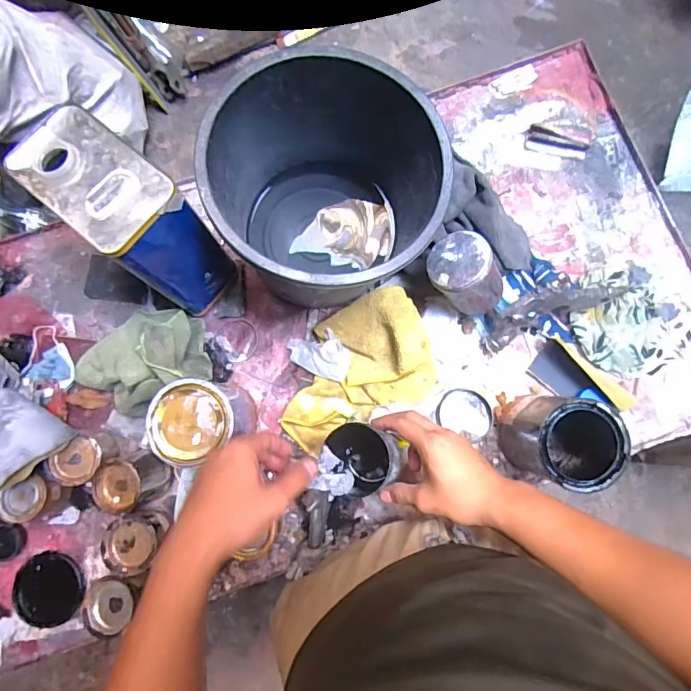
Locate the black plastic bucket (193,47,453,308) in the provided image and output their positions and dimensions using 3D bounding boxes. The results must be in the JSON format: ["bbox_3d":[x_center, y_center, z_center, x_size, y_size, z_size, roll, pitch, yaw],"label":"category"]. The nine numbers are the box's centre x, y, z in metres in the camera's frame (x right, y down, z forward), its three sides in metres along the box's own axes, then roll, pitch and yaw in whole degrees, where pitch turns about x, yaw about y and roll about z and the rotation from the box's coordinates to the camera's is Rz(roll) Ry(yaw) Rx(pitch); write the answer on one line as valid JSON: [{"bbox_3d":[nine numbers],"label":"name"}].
[{"bbox_3d":[-0.012,-0.180,0.589,0.259,0.247,0.256,-1,83,5],"label":"black plastic bucket"}]

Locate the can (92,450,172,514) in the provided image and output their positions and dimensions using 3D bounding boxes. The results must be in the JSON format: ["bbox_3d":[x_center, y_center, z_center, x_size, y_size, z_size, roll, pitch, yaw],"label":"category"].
[{"bbox_3d":[-0.293,0.187,0.633,0.078,0.069,0.068,-26,81,1],"label":"can"}]

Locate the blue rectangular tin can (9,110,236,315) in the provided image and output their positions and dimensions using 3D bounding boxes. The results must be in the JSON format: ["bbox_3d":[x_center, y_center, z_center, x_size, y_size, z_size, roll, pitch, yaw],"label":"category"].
[{"bbox_3d":[-0.254,-0.151,0.596,0.180,0.256,0.116,44,88,8],"label":"blue rectangular tin can"}]

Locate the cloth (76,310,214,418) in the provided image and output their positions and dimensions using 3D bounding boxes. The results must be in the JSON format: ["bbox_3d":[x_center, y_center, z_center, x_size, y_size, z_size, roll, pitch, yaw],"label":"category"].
[{"bbox_3d":[-0.299,0.025,0.659,0.194,0.078,0.146,-17,82,2],"label":"cloth"}]

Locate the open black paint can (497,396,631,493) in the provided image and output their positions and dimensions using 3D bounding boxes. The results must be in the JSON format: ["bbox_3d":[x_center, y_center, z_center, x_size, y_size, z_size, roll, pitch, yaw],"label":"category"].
[{"bbox_3d":[0.273,0.121,0.587,0.125,0.135,0.107,3,83,5],"label":"open black paint can"}]

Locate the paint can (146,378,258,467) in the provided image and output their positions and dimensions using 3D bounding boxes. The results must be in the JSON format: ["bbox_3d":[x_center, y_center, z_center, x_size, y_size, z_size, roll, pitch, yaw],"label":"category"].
[{"bbox_3d":[-0.185,0.097,0.622,0.103,0.143,0.098,-1,83,5],"label":"paint can"}]

